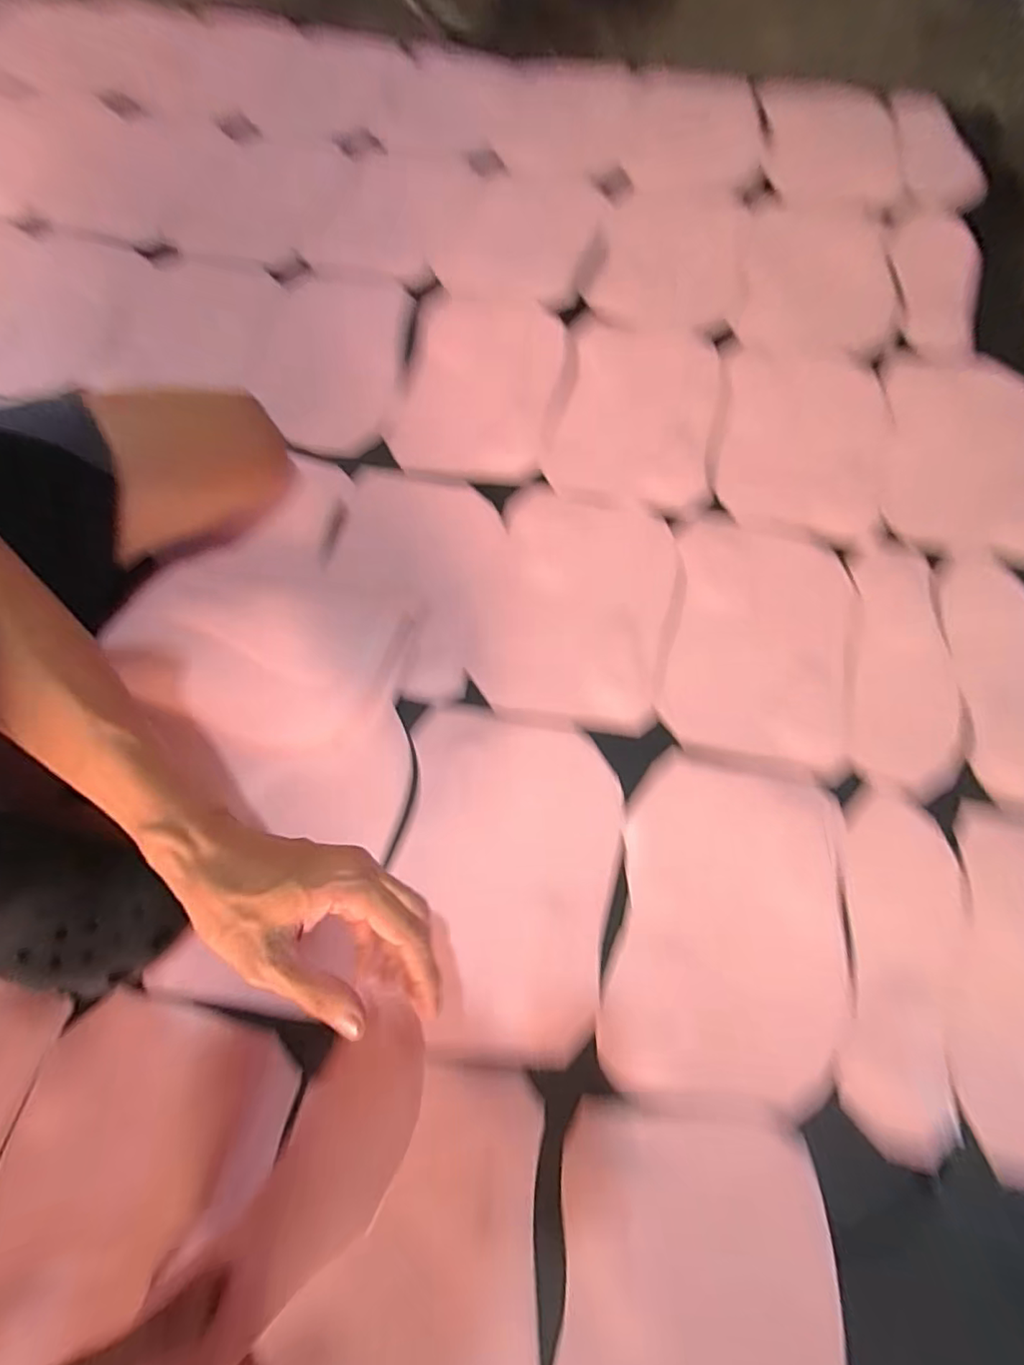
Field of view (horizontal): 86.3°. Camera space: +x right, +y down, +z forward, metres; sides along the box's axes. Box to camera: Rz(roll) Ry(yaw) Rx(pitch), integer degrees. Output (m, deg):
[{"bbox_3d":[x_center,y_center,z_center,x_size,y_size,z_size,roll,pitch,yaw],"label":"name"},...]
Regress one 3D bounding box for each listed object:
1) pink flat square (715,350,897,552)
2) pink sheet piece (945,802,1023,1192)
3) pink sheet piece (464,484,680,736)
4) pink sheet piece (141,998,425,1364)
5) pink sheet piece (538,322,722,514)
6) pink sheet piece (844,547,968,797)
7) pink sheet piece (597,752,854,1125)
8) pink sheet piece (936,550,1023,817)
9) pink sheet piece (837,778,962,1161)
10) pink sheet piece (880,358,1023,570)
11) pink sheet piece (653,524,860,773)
[{"bbox_3d":[0.326,-0.279,0.608,0.182,0.005,0.247,12,72,6],"label":"pink flat square"},{"bbox_3d":[0.397,0.234,0.428,0.092,0.016,0.262,17,73,8],"label":"pink sheet piece"},{"bbox_3d":[0.068,-0.084,0.549,0.179,0.012,0.256,11,72,6],"label":"pink sheet piece"},{"bbox_3d":[-0.116,0.284,0.312,0.069,0.079,0.198,36,77,13],"label":"pink sheet piece"},{"bbox_3d":[0.146,-0.314,0.634,0.173,0.017,0.238,13,72,7],"label":"pink sheet piece"},{"bbox_3d":[0.378,-0.021,0.526,0.094,0.009,0.258,12,72,6],"label":"pink sheet piece"},{"bbox_3d":[0.179,0.194,0.443,0.182,0.027,0.257,11,72,6],"label":"pink sheet piece"},{"bbox_3d":[0.473,-0.008,0.519,0.102,0.011,0.259,6,72,4],"label":"pink sheet piece"},{"bbox_3d":[0.314,0.221,0.435,0.094,0.017,0.256,13,72,7],"label":"pink sheet piece"},{"bbox_3d":[0.505,-0.253,0.603,0.179,0.007,0.257,10,72,6],"label":"pink sheet piece"},{"bbox_3d":[0.246,-0.049,0.539,0.176,0.010,0.250,12,72,6],"label":"pink sheet piece"}]

